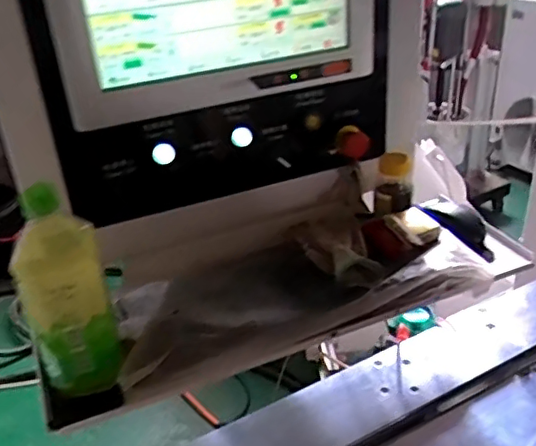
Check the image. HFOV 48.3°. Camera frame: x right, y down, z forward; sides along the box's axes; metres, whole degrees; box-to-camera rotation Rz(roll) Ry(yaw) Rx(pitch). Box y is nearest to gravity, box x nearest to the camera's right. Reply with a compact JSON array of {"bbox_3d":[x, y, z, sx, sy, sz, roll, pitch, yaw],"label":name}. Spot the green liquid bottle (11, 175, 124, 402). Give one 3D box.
[{"bbox_3d":[-0.204,0.067,0.608,0.079,0.213,0.088,-11,25,-14],"label":"green liquid bottle"}]

